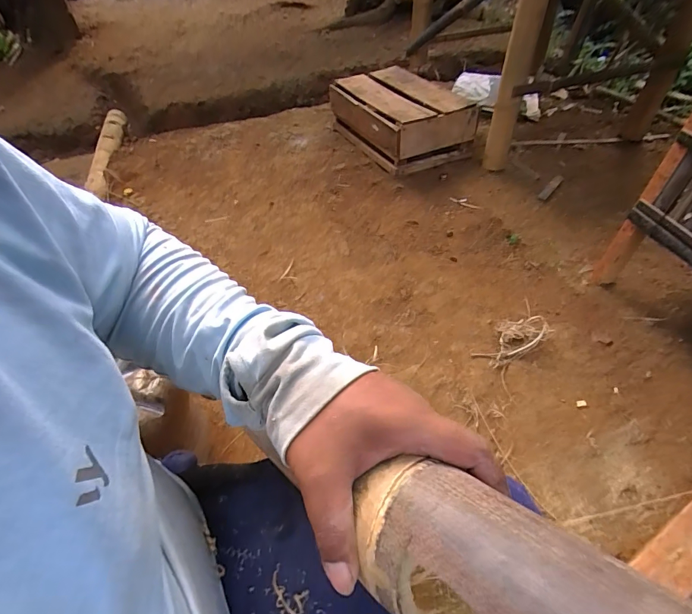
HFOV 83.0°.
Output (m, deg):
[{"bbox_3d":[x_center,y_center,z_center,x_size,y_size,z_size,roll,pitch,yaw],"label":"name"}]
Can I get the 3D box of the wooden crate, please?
[{"bbox_3d":[0.215,-0.751,1.568,0.332,0.219,0.563,-22,52,-17],"label":"wooden crate"}]

